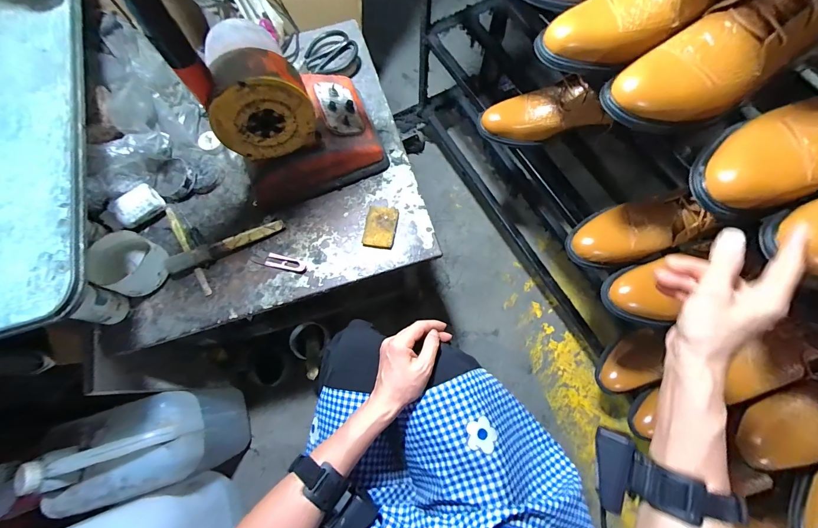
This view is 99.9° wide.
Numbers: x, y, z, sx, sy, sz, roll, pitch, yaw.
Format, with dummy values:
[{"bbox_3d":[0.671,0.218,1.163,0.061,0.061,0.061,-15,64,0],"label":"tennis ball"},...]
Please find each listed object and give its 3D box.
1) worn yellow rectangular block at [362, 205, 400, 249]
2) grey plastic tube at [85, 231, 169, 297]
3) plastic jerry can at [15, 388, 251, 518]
[{"bbox_3d":[-0.048,-0.061,0.583,0.052,0.015,0.073,8,71,5],"label":"worn yellow rectangular block"},{"bbox_3d":[-0.429,0.001,0.527,0.084,0.056,0.087,-1,70,2],"label":"grey plastic tube"},{"bbox_3d":[-0.483,0.345,0.665,0.215,0.293,0.149,-20,70,-5],"label":"plastic jerry can"}]

